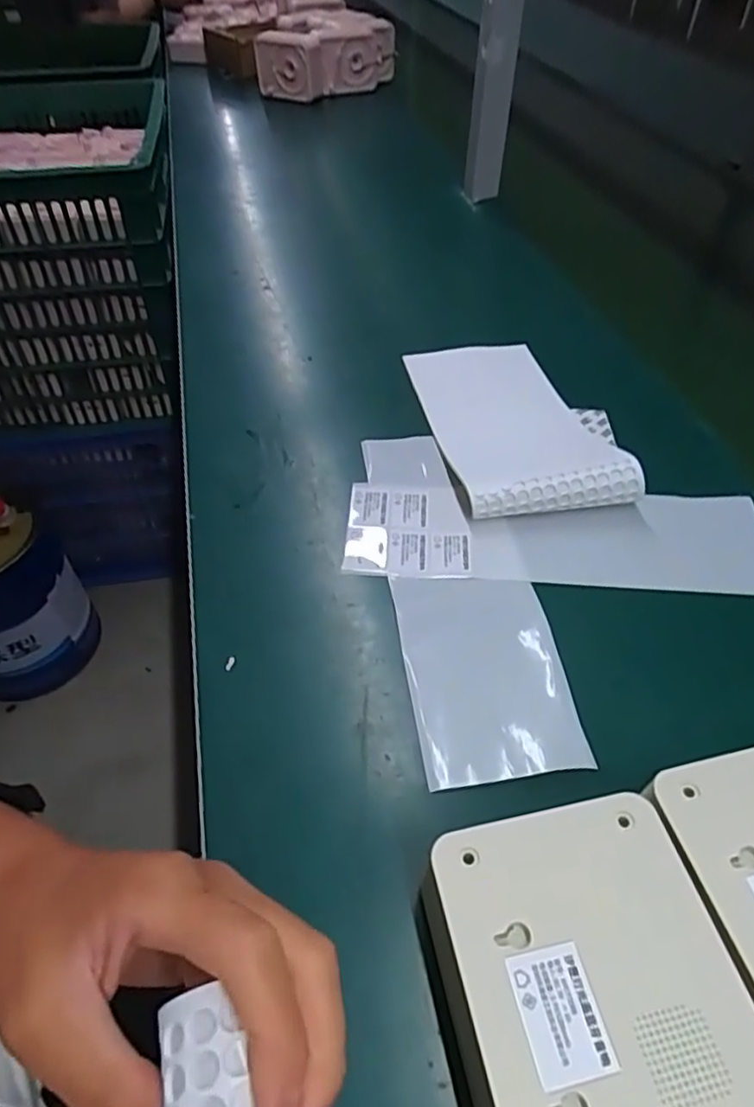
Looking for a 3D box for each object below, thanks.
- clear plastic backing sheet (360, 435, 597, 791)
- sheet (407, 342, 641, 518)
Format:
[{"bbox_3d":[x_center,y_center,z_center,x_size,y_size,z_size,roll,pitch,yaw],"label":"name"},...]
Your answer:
[{"bbox_3d":[0.055,0.014,0.444,0.094,0.007,0.292,-9,51,-3],"label":"clear plastic backing sheet"},{"bbox_3d":[0.123,-0.120,0.547,0.151,0.036,0.233,-7,49,-6],"label":"sheet"}]

